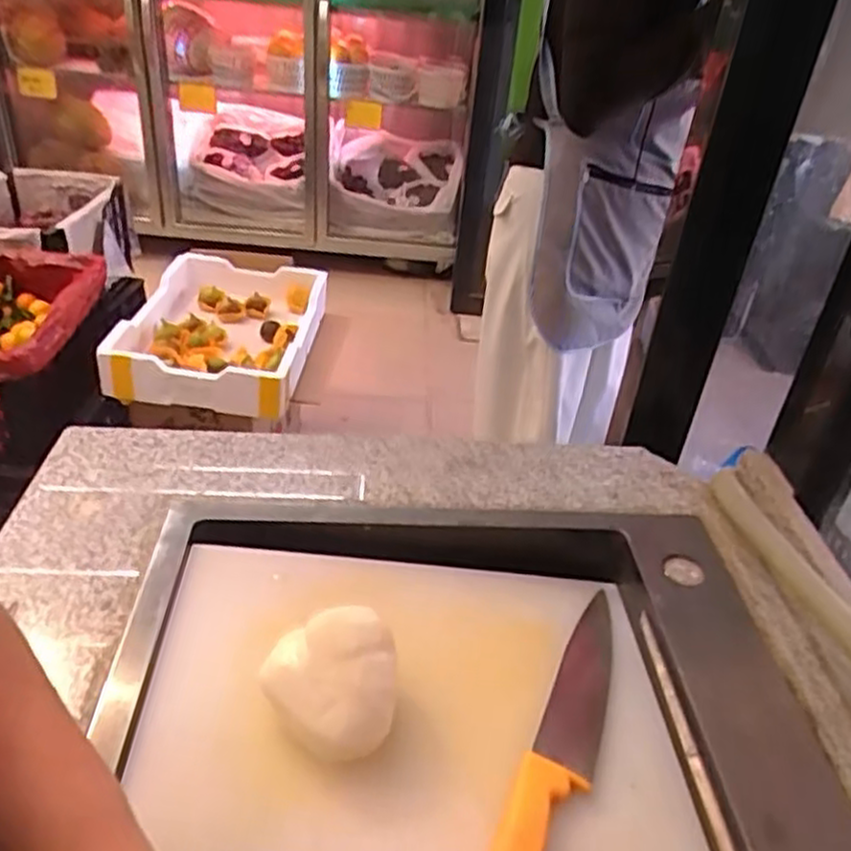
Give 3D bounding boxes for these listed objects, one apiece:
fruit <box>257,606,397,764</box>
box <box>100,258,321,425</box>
[{"bbox_3d":[-0.065,0.173,0.498,0.088,0.077,0.076,3,34,-5],"label":"fruit"},{"bbox_3d":[-0.462,-0.217,1.730,0.411,0.155,0.411,7,34,0],"label":"box"}]

